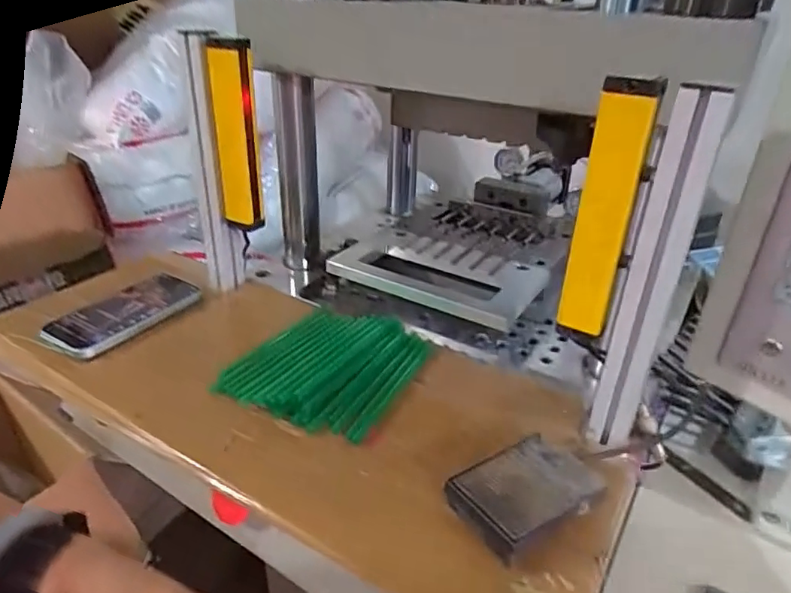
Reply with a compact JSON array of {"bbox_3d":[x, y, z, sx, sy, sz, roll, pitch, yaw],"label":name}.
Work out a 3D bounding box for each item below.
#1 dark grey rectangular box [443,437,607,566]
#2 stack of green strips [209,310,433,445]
[{"bbox_3d":[0.092,0.141,0.396,0.101,0.032,0.066,-18,34,-31],"label":"dark grey rectangular box"},{"bbox_3d":[-0.062,0.065,0.550,0.159,0.020,0.176,12,31,19],"label":"stack of green strips"}]

